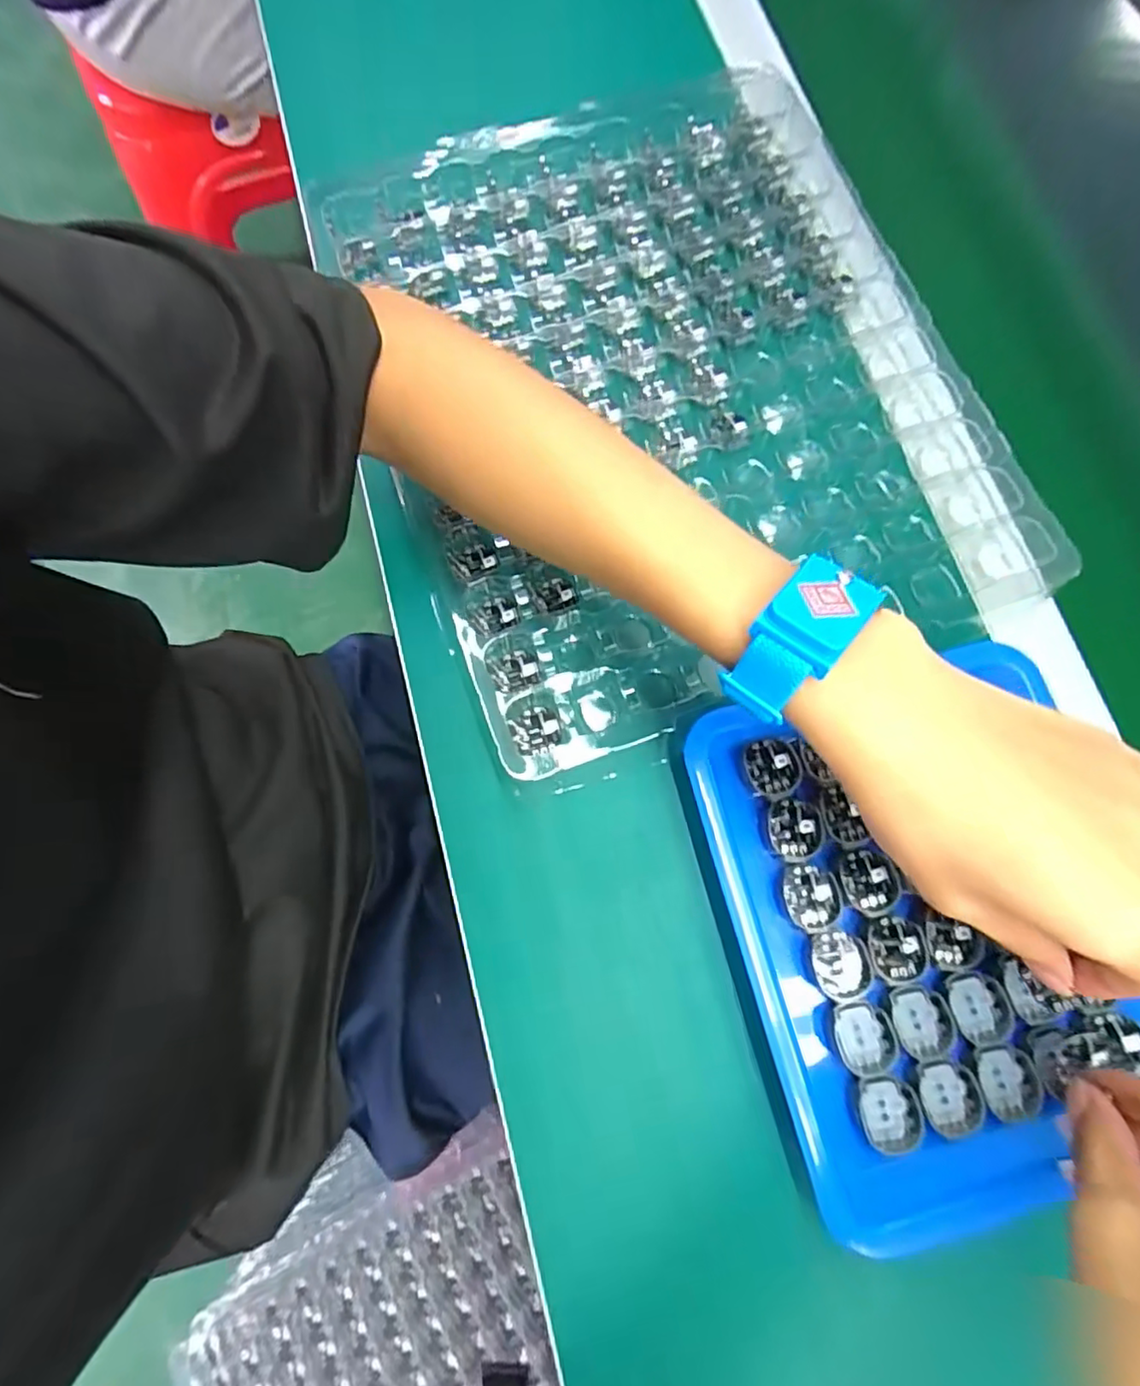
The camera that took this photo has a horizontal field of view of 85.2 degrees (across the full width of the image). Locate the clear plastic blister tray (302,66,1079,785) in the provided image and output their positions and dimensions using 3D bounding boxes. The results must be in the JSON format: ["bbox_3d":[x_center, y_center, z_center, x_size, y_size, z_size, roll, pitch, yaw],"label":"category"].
[{"bbox_3d":[0.046,-0.167,0.336,0.296,0.026,0.359,-19,76,-7],"label":"clear plastic blister tray"}]

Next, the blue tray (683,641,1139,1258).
[{"bbox_3d":[0.162,0.096,0.275,0.175,0.027,0.213,-13,78,-4],"label":"blue tray"}]

